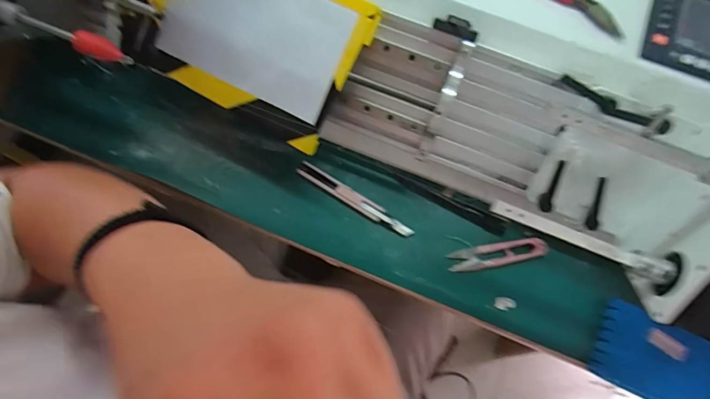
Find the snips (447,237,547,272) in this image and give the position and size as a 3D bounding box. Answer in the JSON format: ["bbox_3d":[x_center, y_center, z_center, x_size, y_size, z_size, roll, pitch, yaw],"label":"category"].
[{"bbox_3d":[0.149,0.057,0.441,0.102,0.012,0.024,-10,74,-5],"label":"snips"}]

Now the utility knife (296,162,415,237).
[{"bbox_3d":[-0.001,-0.001,0.458,0.142,0.007,0.016,32,75,7],"label":"utility knife"}]

